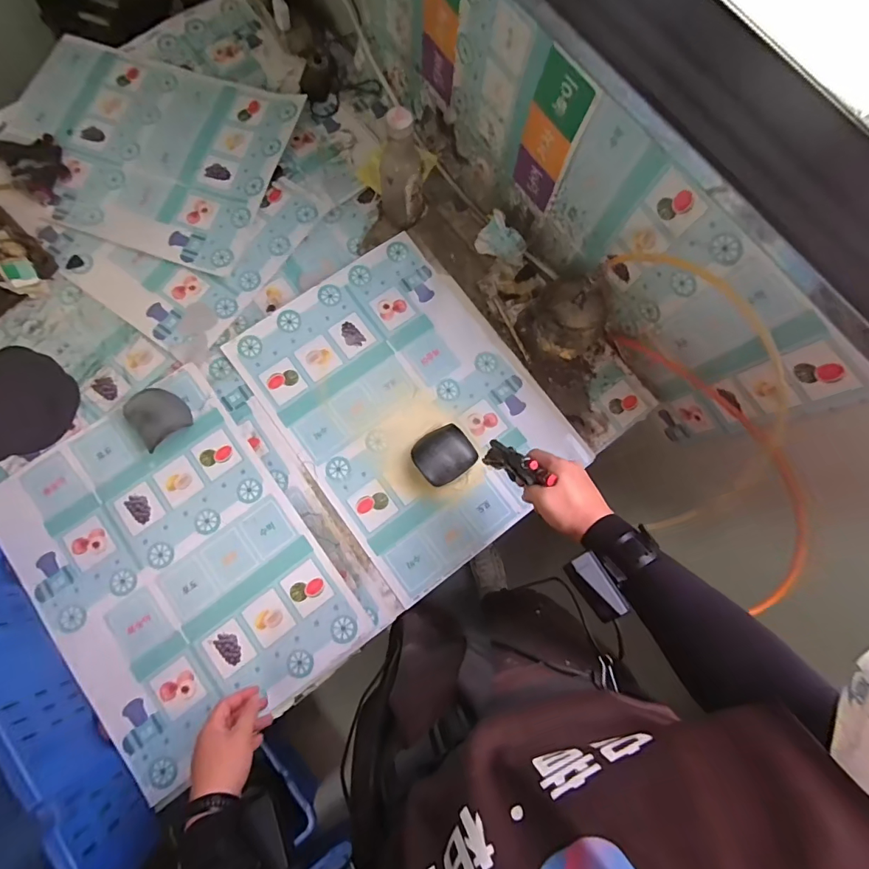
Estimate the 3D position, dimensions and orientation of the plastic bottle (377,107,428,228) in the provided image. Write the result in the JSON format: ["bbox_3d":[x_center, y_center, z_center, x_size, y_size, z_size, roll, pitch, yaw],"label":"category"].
[{"bbox_3d":[-0.052,-0.427,0.731,0.074,0.201,0.059,2,77,0],"label":"plastic bottle"}]

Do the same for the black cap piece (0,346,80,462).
[{"bbox_3d":[-0.724,-0.059,0.752,0.216,0.019,0.195,-13,78,-4],"label":"black cap piece"}]

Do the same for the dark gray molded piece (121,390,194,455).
[{"bbox_3d":[-0.446,-0.031,0.713,0.087,0.040,0.093,-40,81,-9],"label":"dark gray molded piece"}]

